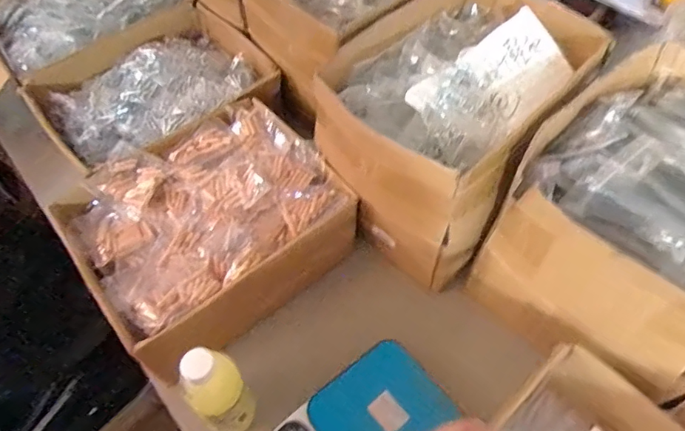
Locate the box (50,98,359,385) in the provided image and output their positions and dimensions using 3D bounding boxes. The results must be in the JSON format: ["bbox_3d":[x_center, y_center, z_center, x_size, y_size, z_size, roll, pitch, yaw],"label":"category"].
[{"bbox_3d":[-0.172,0.007,0.643,0.317,0.107,0.291,-38,63,-22],"label":"box"}]

